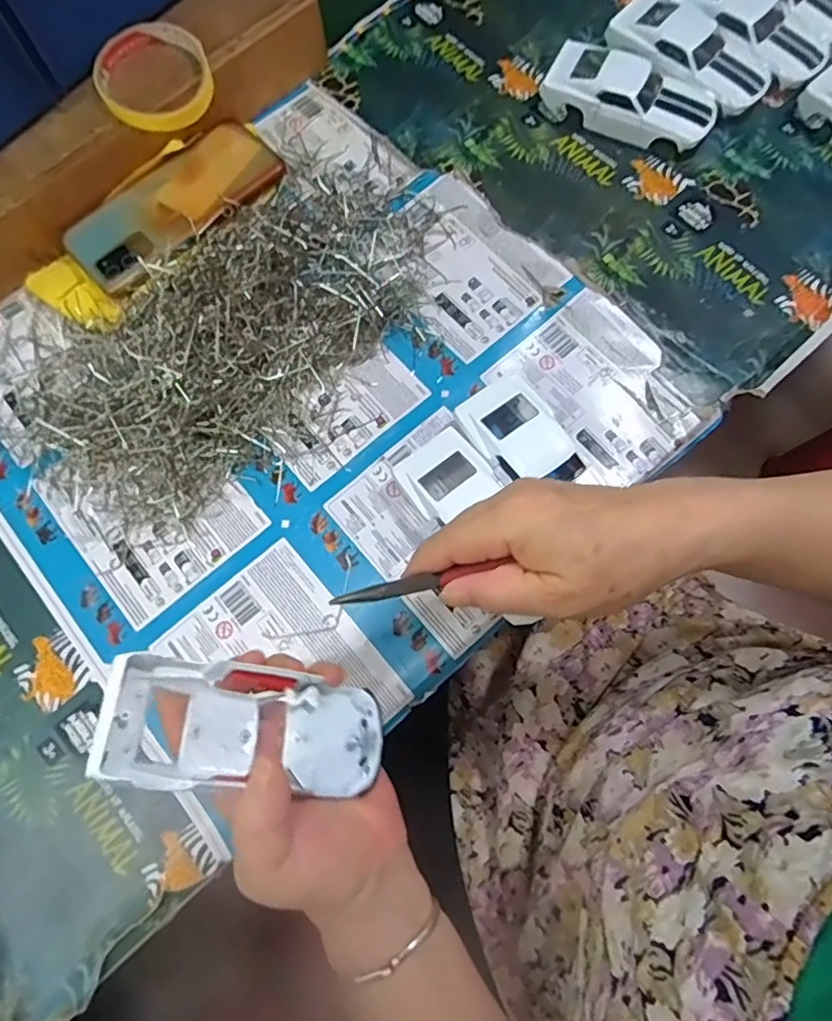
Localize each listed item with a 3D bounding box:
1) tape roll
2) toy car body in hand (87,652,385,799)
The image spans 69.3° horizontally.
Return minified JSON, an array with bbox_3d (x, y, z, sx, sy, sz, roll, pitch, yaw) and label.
[{"bbox_3d":[-0.185,-0.307,0.427,0.077,0.017,0.081,-1,74,2],"label":"tape roll"},{"bbox_3d":[-0.078,0.103,0.285,0.130,0.034,0.052,18,74,-27],"label":"toy car body in hand"}]

